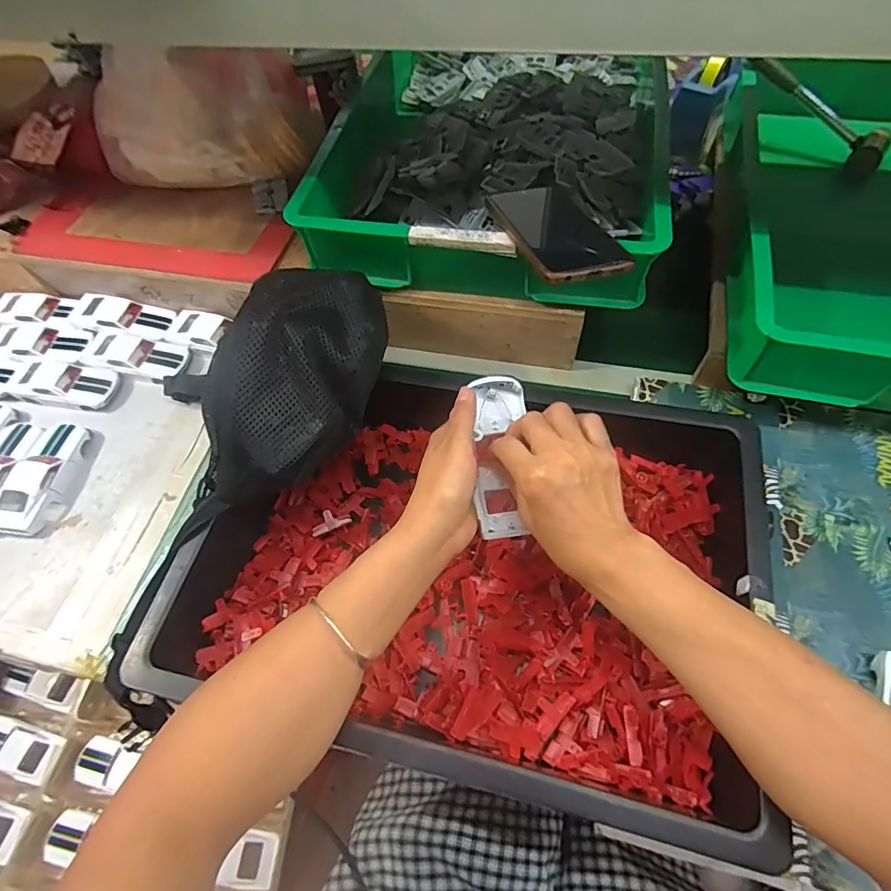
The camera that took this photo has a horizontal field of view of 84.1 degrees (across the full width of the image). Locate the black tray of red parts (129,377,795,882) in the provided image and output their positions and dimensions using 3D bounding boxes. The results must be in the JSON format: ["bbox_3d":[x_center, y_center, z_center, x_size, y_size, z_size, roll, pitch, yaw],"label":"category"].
[{"bbox_3d":[0.021,0.081,0.432,0.439,0.084,0.337,11,61,10],"label":"black tray of red parts"}]

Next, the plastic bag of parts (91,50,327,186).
[{"bbox_3d":[-0.302,-0.403,0.617,0.274,0.136,0.117,-16,60,-5],"label":"plastic bag of parts"}]

